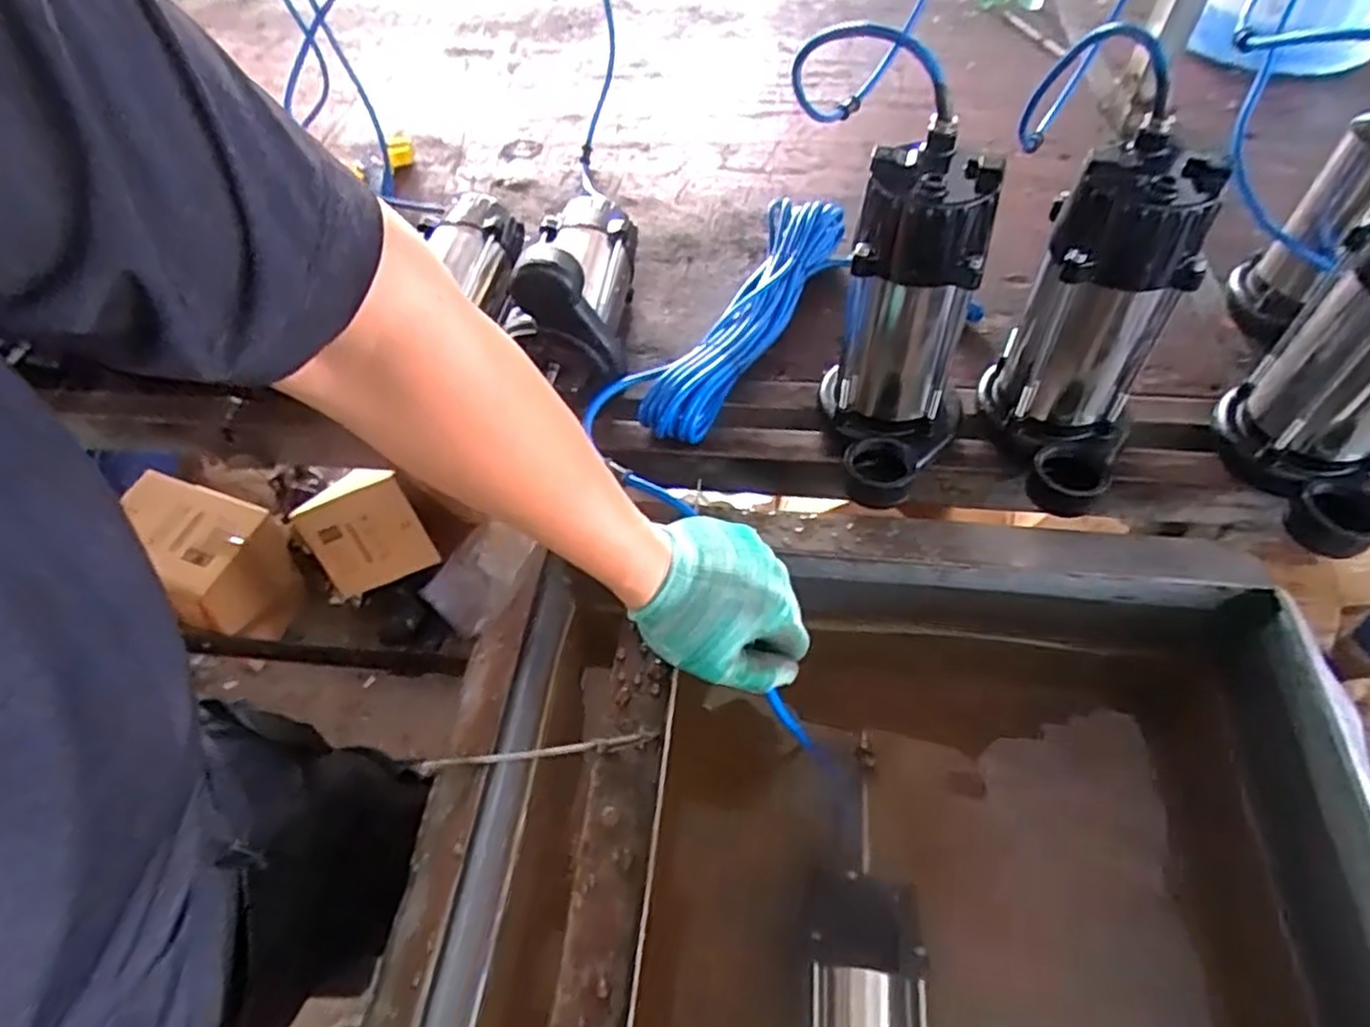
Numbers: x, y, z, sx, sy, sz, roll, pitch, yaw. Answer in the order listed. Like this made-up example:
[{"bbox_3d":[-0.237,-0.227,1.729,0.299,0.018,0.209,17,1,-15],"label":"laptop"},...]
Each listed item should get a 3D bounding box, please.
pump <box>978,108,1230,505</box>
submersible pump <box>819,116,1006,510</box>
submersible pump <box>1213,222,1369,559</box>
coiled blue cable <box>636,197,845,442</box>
[{"bbox_3d":[0.294,-0.125,0.560,0.116,0.246,0.128,25,58,21],"label":"pump"},{"bbox_3d":[0.167,-0.137,0.570,0.101,0.229,0.154,0,53,3],"label":"submersible pump"},{"bbox_3d":[0.477,-0.100,0.521,0.113,0.232,0.125,25,58,21],"label":"submersible pump"},{"bbox_3d":[0.060,-0.200,0.748,0.080,0.049,0.351,19,56,17],"label":"coiled blue cable"}]

